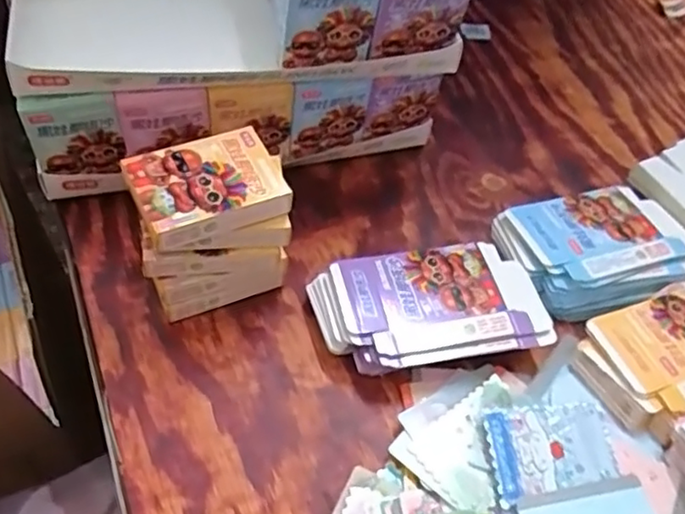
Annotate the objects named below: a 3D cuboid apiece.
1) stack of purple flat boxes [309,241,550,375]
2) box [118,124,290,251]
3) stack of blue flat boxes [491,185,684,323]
[{"bbox_3d":[0.063,0.039,0.477,0.166,0.039,0.096,-6,56,-9],"label":"stack of purple flat boxes"},{"bbox_3d":[-0.087,-0.047,0.418,0.093,0.024,0.065,-22,61,-19],"label":"box"},{"bbox_3d":[0.208,-0.005,0.524,0.154,0.041,0.102,-14,57,-14],"label":"stack of blue flat boxes"}]

